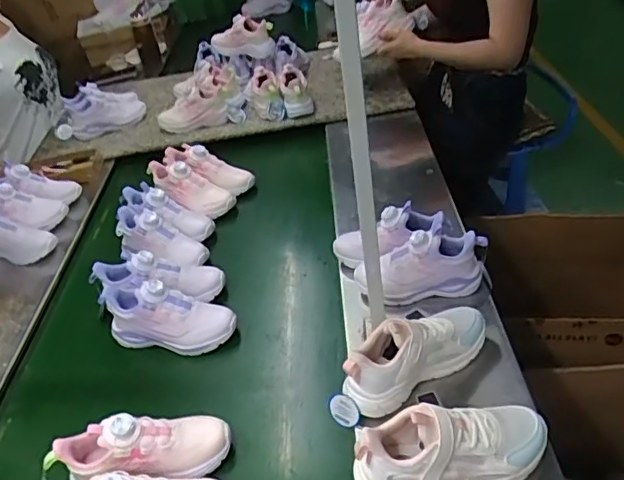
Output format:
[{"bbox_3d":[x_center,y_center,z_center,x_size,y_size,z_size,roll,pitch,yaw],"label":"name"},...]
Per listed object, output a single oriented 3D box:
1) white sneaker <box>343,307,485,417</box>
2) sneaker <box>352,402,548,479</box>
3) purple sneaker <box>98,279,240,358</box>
[{"bbox_3d":[0.144,0.144,0.778,0.228,0.098,0.078,-25,42,-23],"label":"white sneaker"},{"bbox_3d":[0.162,0.245,0.656,0.229,0.111,0.079,-7,38,-2],"label":"sneaker"},{"bbox_3d":[-0.249,0.128,0.946,0.235,0.096,0.090,6,40,14],"label":"purple sneaker"}]

